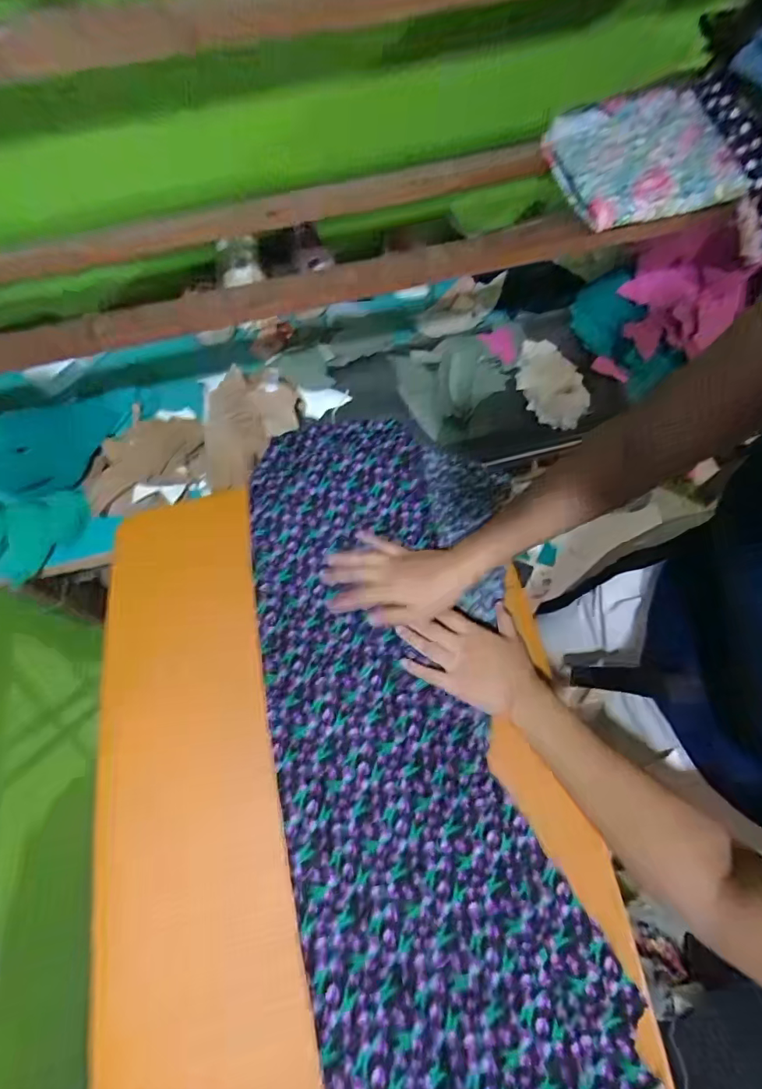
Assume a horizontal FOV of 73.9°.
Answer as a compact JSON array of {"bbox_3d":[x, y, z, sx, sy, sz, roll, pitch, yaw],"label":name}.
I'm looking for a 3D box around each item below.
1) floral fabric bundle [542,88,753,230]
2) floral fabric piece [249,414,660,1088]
[{"bbox_3d":[0.305,-0.463,0.597,0.175,0.034,0.176,-13,69,-3],"label":"floral fabric bundle"},{"bbox_3d":[0.041,0.222,0.490,0.282,0.048,0.854,-9,65,-3],"label":"floral fabric piece"}]

